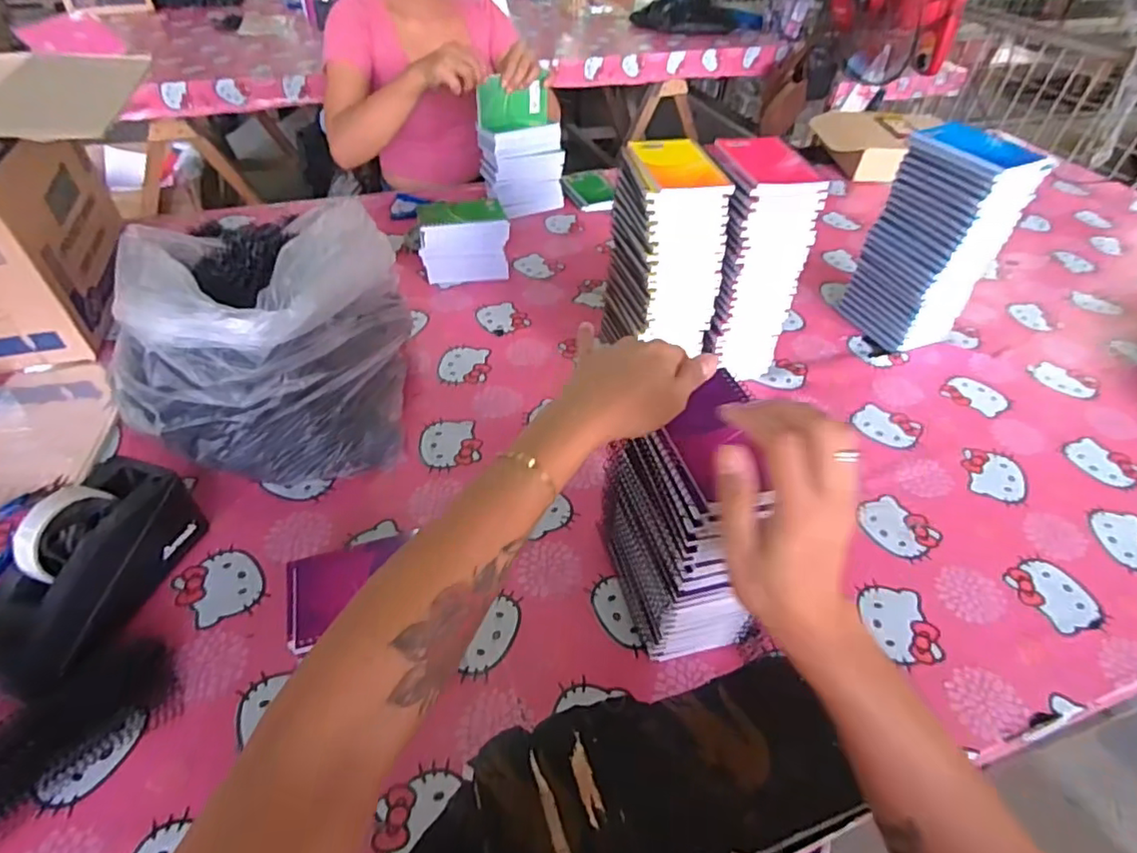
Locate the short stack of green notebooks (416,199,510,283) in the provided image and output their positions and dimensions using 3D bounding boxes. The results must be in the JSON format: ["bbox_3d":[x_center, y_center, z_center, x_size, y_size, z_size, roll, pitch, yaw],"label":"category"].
[{"bbox_3d":[-0.164,-0.288,0.952,0.134,0.110,0.090,-6,45,-8],"label":"short stack of green notebooks"}]

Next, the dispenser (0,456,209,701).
[{"bbox_3d":[-0.428,0.129,0.533,0.079,0.113,0.200,11,45,8],"label":"dispenser"}]

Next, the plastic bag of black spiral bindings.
[{"bbox_3d":[-0.340,-0.099,0.692,0.274,0.220,0.289,-3,45,-5],"label":"plastic bag of black spiral bindings"}]

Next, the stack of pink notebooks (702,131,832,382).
[{"bbox_3d":[0.220,-0.194,0.770,0.114,0.288,0.130,-2,45,-4],"label":"stack of pink notebooks"}]

